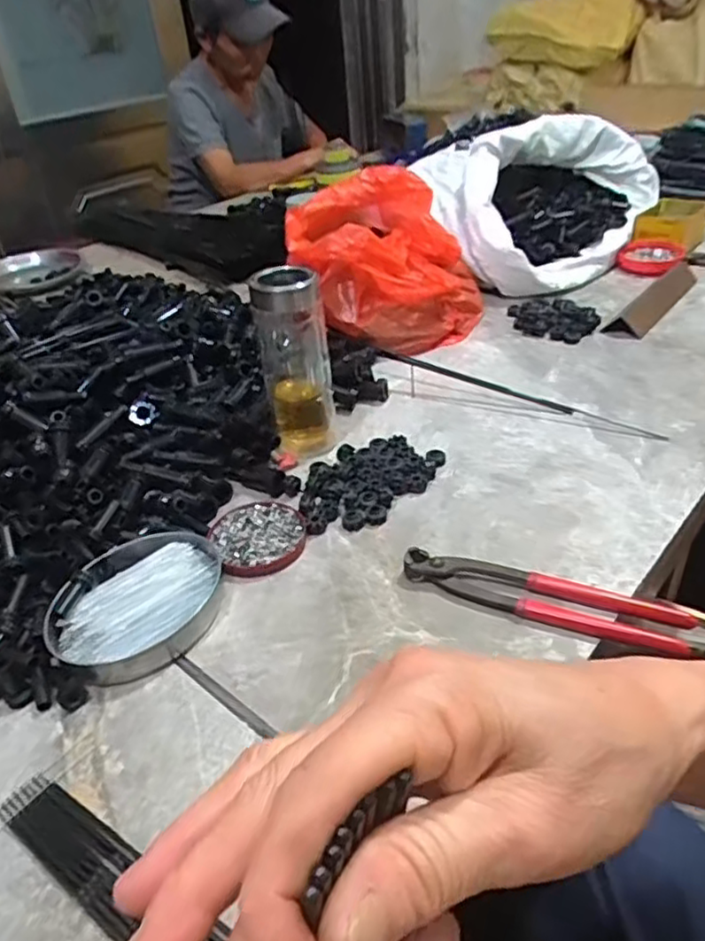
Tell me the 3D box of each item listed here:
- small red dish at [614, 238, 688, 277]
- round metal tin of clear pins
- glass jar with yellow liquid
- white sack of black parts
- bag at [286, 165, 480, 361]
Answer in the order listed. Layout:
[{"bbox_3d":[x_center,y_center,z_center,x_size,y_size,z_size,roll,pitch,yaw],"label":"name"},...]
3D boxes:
[{"bbox_3d":[0.445,-0.316,0.998,0.086,0.040,0.083,-4,36,3],"label":"small red dish"},{"bbox_3d":[-0.159,0.097,0.507,0.104,0.022,0.136,11,39,21],"label":"round metal tin of clear pins"},{"bbox_3d":[-0.054,-0.108,0.639,0.065,0.164,0.053,-8,36,-4],"label":"glass jar with yellow liquid"},{"bbox_3d":[0.259,-0.409,1.011,0.366,0.179,0.309,10,38,20],"label":"white sack of black parts"},{"bbox_3d":[0.044,-0.283,0.886,0.251,0.150,0.257,-3,36,4],"label":"bag"}]

